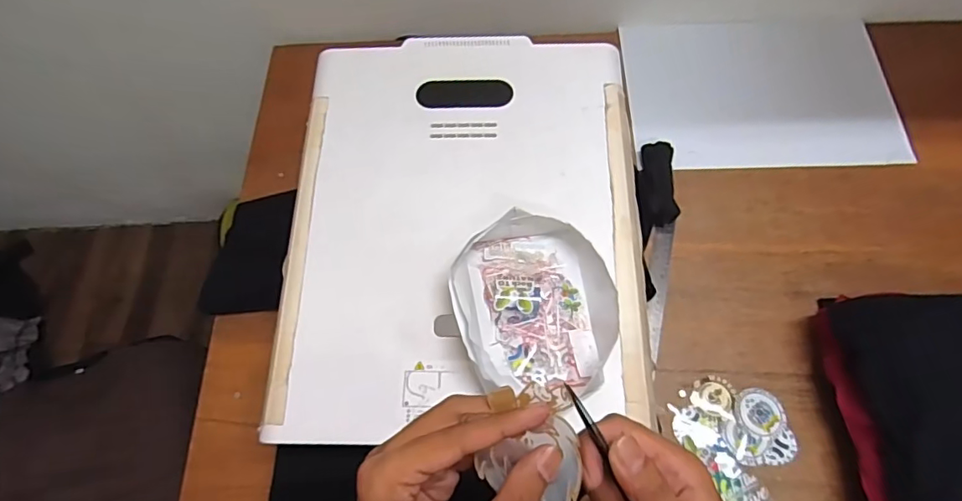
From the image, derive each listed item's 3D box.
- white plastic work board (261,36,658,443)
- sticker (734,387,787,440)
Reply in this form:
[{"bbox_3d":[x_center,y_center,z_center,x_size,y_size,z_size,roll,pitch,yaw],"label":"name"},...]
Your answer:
[{"bbox_3d":[-0.019,-0.046,0.619,0.396,0.036,0.494,0,66,3],"label":"white plastic work board"},{"bbox_3d":[0.354,0.205,0.673,0.059,0.008,0.060,-1,67,1],"label":"sticker"}]

